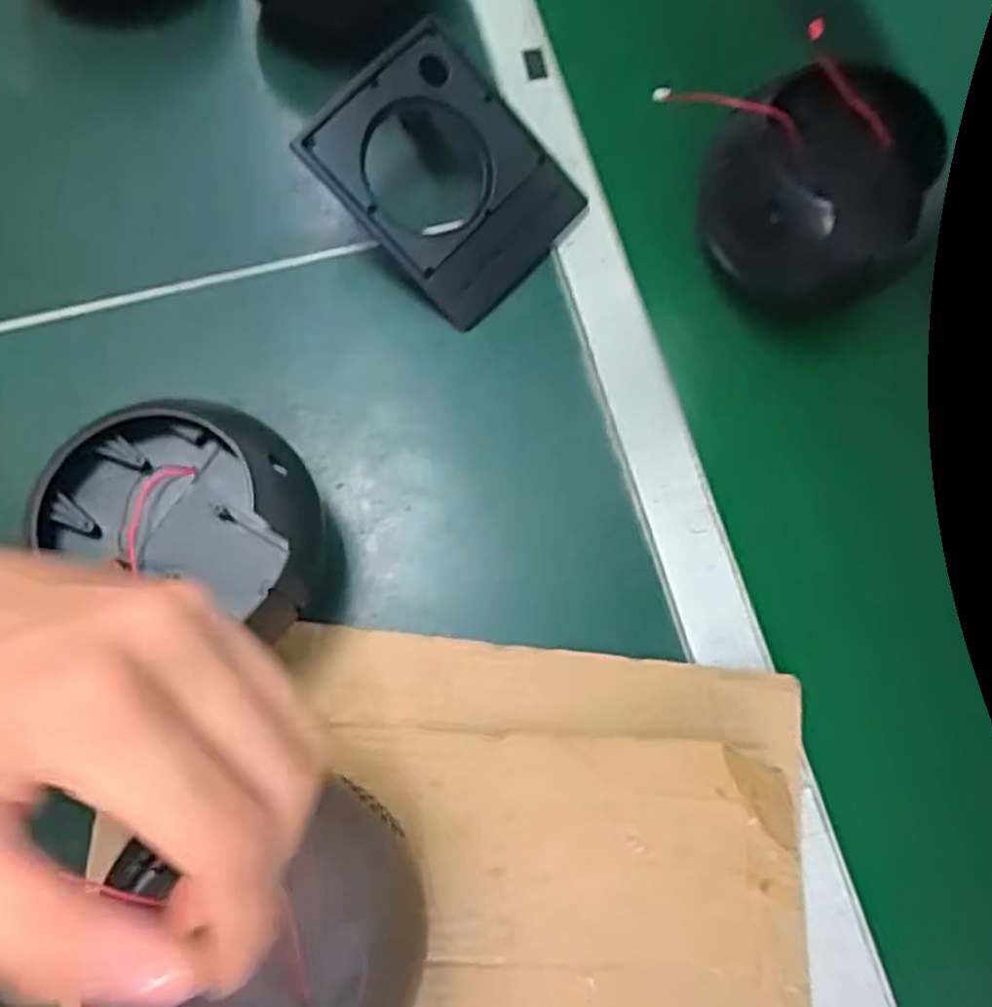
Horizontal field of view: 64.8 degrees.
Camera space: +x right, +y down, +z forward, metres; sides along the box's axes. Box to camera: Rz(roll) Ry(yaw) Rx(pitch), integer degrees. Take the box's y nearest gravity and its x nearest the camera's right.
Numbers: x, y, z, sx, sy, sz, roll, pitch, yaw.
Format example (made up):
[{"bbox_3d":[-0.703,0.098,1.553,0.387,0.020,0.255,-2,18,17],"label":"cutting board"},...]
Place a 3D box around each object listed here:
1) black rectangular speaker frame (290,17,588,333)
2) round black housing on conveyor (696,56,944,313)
[{"bbox_3d":[-0.028,-0.190,0.462,0.132,0.073,0.113,38,76,9],"label":"black rectangular speaker frame"},{"bbox_3d":[0.173,-0.169,0.439,0.111,0.104,0.083,7,73,1],"label":"round black housing on conveyor"}]

